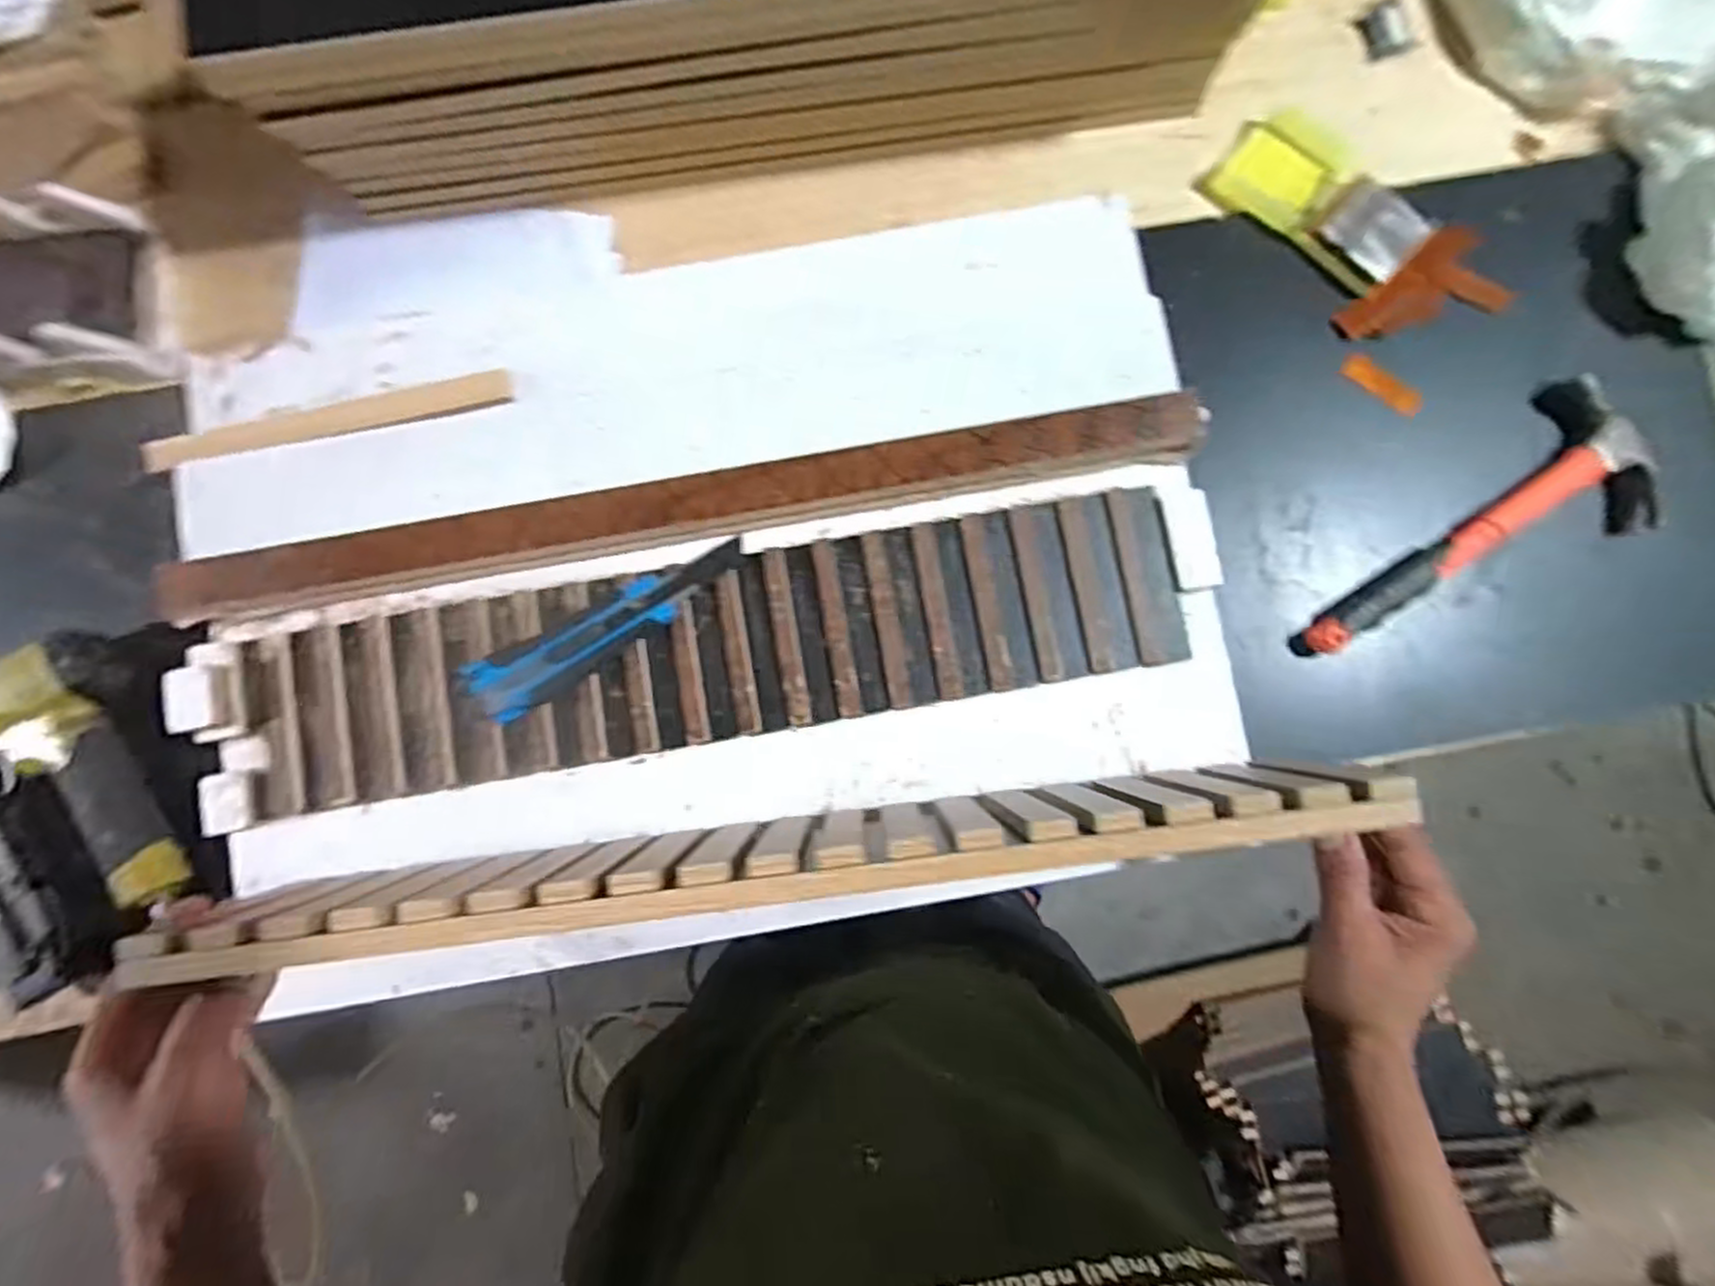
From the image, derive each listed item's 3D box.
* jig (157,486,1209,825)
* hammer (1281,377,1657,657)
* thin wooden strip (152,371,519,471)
[{"bbox_3d":[-0.092,0.001,0.476,0.613,0.021,0.120,-9,87,-1],"label":"jig"},{"bbox_3d":[0.397,-0.061,0.500,0.246,0.030,0.104,-35,88,-2],"label":"hammer"},{"bbox_3d":[-0.340,-0.144,0.503,0.227,0.006,0.025,-14,78,-6],"label":"thin wooden strip"}]

